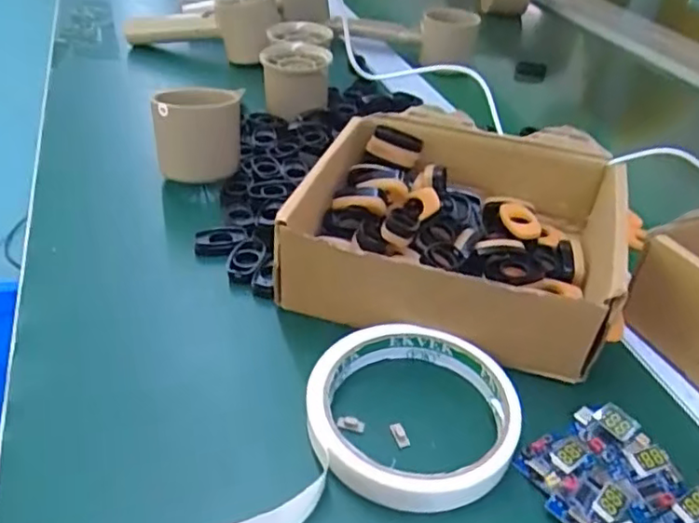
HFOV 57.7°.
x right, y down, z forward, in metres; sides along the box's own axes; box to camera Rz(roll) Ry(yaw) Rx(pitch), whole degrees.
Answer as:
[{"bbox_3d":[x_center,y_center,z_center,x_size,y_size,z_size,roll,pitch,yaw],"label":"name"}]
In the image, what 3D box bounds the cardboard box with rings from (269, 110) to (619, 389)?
[{"bbox_3d":[0.059,-0.018,0.359,0.161,0.054,0.147,14,39,13],"label":"cardboard box with rings"}]

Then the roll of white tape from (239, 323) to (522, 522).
[{"bbox_3d":[-0.035,0.080,0.260,0.224,0.018,0.092,-11,40,-19],"label":"roll of white tape"}]

